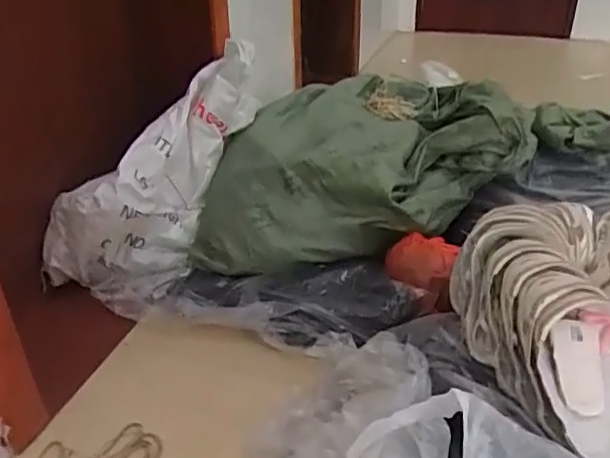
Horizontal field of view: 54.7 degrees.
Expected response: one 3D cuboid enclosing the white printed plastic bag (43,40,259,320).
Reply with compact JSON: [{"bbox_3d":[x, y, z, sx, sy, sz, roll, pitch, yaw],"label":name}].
[{"bbox_3d":[-0.319,-0.129,1.349,0.260,0.242,0.668,25,79,37],"label":"white printed plastic bag"}]

